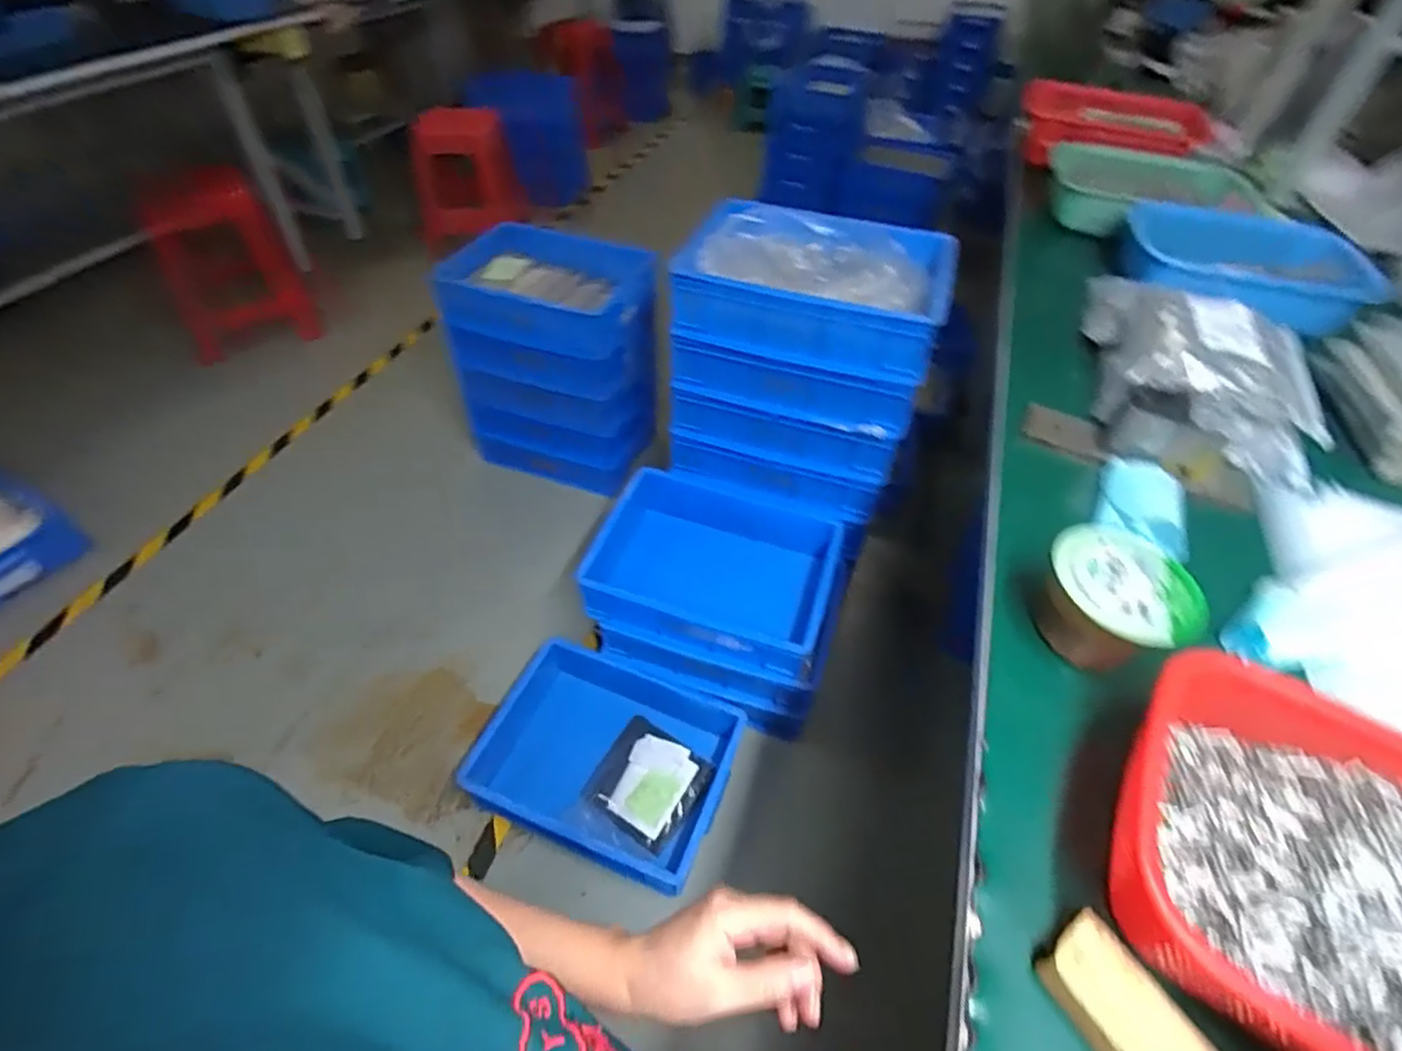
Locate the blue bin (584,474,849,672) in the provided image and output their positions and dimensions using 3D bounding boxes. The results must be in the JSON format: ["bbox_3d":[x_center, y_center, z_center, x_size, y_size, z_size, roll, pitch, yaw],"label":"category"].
[{"bbox_3d":[0.010,0.078,1.188,0.451,0.125,0.311,14,48,10],"label":"blue bin"}]

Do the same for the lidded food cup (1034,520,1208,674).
[{"bbox_3d":[0.313,0.061,0.493,0.100,0.070,0.104,31,54,24],"label":"lidded food cup"}]

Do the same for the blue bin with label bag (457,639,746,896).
[{"bbox_3d":[-0.172,0.410,1.136,0.424,0.096,0.321,17,49,13],"label":"blue bin with label bag"}]

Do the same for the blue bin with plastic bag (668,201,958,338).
[{"bbox_3d":[0.187,-0.411,1.042,0.413,0.113,0.287,15,49,12],"label":"blue bin with plastic bag"}]

